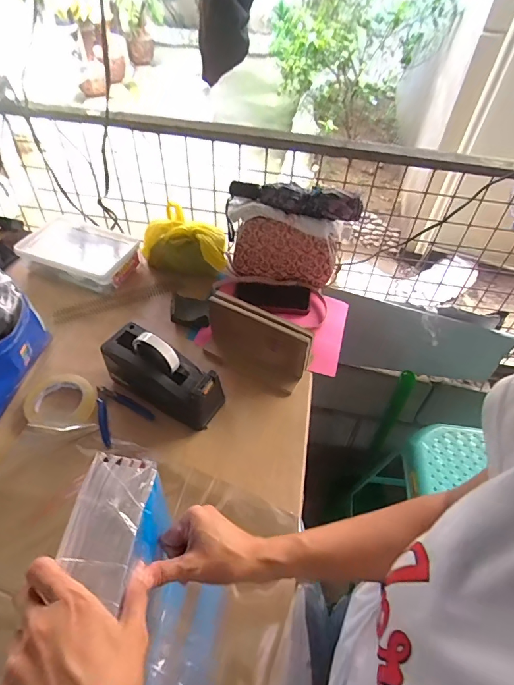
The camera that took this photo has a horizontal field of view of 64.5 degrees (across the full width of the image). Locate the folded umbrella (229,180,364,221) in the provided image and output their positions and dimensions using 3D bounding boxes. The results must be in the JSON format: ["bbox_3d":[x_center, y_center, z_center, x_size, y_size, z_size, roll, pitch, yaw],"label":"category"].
[{"bbox_3d":[0.072,-0.289,0.826,0.272,0.044,0.048,19,50,12],"label":"folded umbrella"}]

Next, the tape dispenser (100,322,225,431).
[{"bbox_3d":[-0.151,0.051,0.660,0.204,0.115,0.073,25,52,17],"label":"tape dispenser"}]

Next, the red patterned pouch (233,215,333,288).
[{"bbox_3d":[0.060,-0.207,0.914,0.219,0.143,0.031,9,49,4],"label":"red patterned pouch"}]

